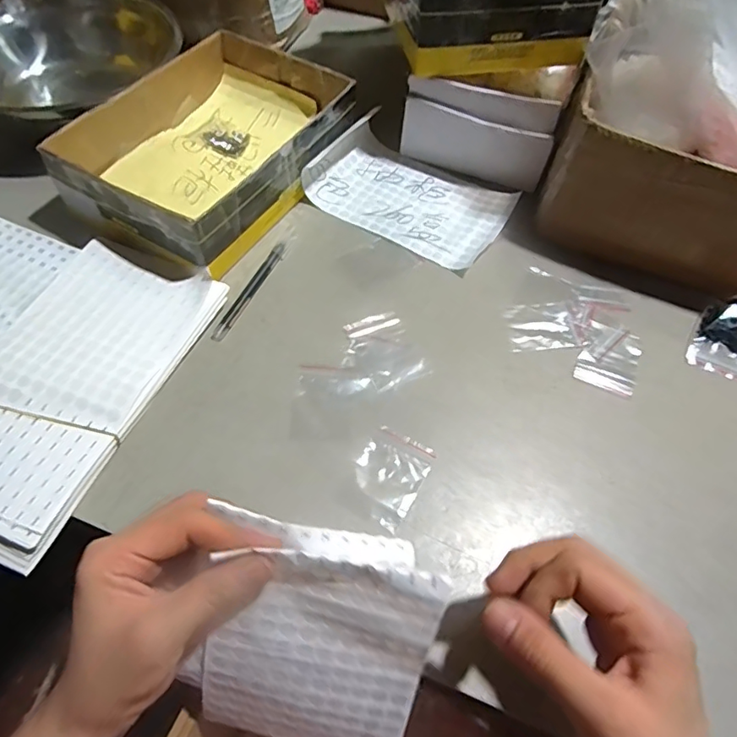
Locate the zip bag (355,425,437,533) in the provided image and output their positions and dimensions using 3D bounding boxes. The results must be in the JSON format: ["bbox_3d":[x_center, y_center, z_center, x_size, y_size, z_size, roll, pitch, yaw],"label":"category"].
[{"bbox_3d":[0.014,0.077,0.378,0.049,0.004,0.066,28,61,13],"label":"zip bag"}]

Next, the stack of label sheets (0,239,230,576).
[{"bbox_3d":[-0.228,0.008,0.386,0.134,0.014,0.238,21,59,9],"label":"stack of label sheets"}]

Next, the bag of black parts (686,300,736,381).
[{"bbox_3d":[0.322,-0.025,0.460,0.057,0.015,0.079,31,61,15],"label":"bag of black parts"}]

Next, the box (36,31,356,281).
[{"bbox_3d":[-0.151,-0.220,0.511,0.185,0.065,0.256,28,61,13],"label":"box"}]

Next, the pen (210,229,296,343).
[{"bbox_3d":[-0.099,-0.077,0.465,0.013,0.005,0.137,23,60,10],"label":"pen"}]

